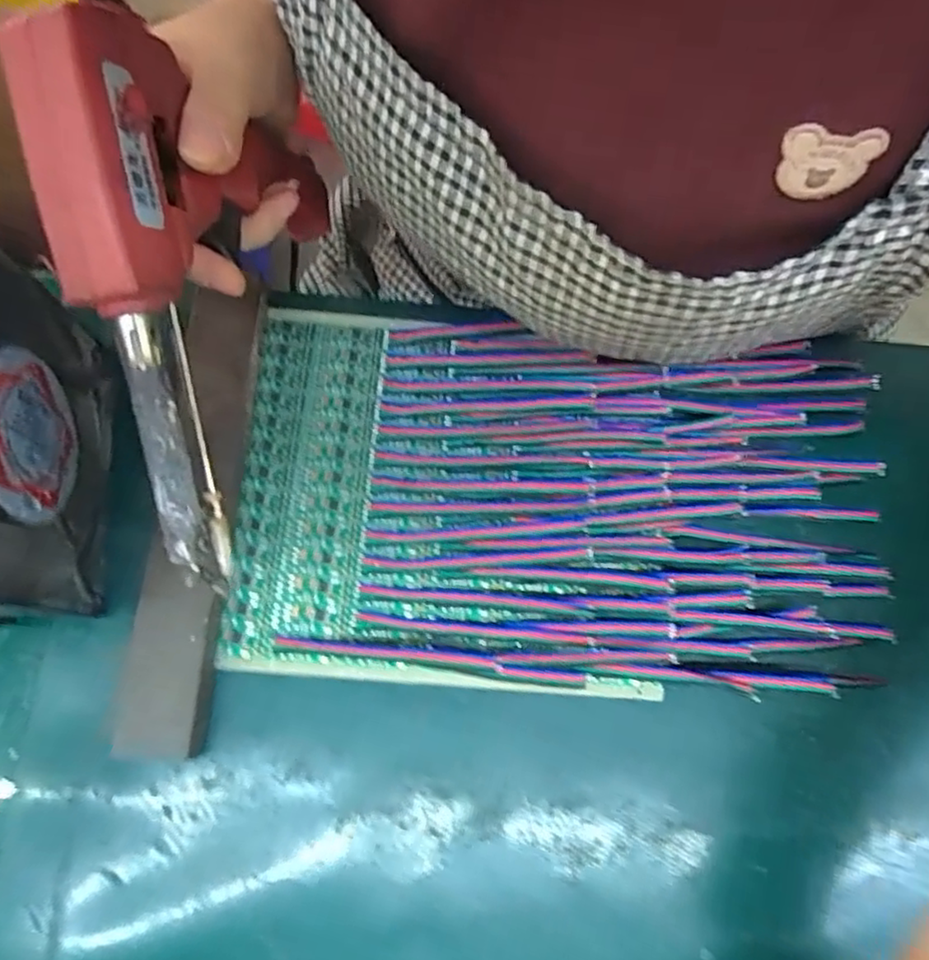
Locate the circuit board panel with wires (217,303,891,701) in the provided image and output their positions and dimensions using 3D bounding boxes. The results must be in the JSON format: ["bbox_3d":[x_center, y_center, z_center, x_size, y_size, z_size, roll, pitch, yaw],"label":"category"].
[{"bbox_3d":[0.040,0.005,0.287,0.274,0.023,0.164,4,73,-1],"label":"circuit board panel with wires"}]

